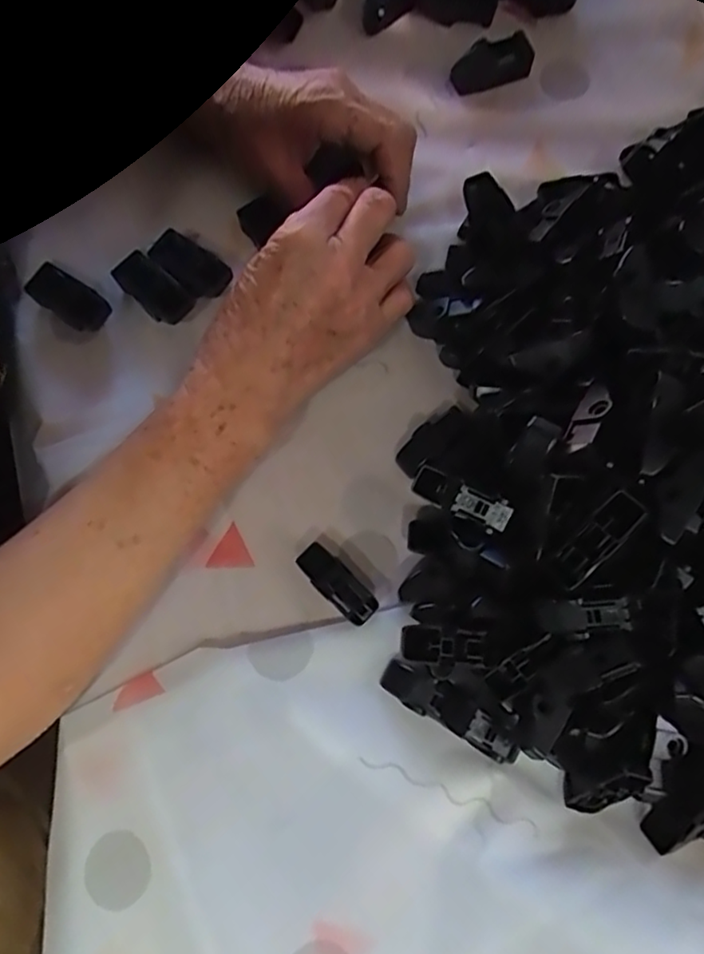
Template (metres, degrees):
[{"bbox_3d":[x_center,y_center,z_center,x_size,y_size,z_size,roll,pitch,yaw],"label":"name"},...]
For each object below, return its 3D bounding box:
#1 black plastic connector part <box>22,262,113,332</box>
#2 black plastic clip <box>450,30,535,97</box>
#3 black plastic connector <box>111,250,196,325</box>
[{"bbox_3d":[-0.163,-0.102,0.372,0.051,0.016,0.023,36,78,8],"label":"black plastic connector part"},{"bbox_3d":[0.091,-0.272,0.420,0.051,0.015,0.029,-20,77,-5],"label":"black plastic clip"},{"bbox_3d":[-0.116,-0.109,0.372,0.046,0.014,0.022,37,79,8],"label":"black plastic connector"}]

